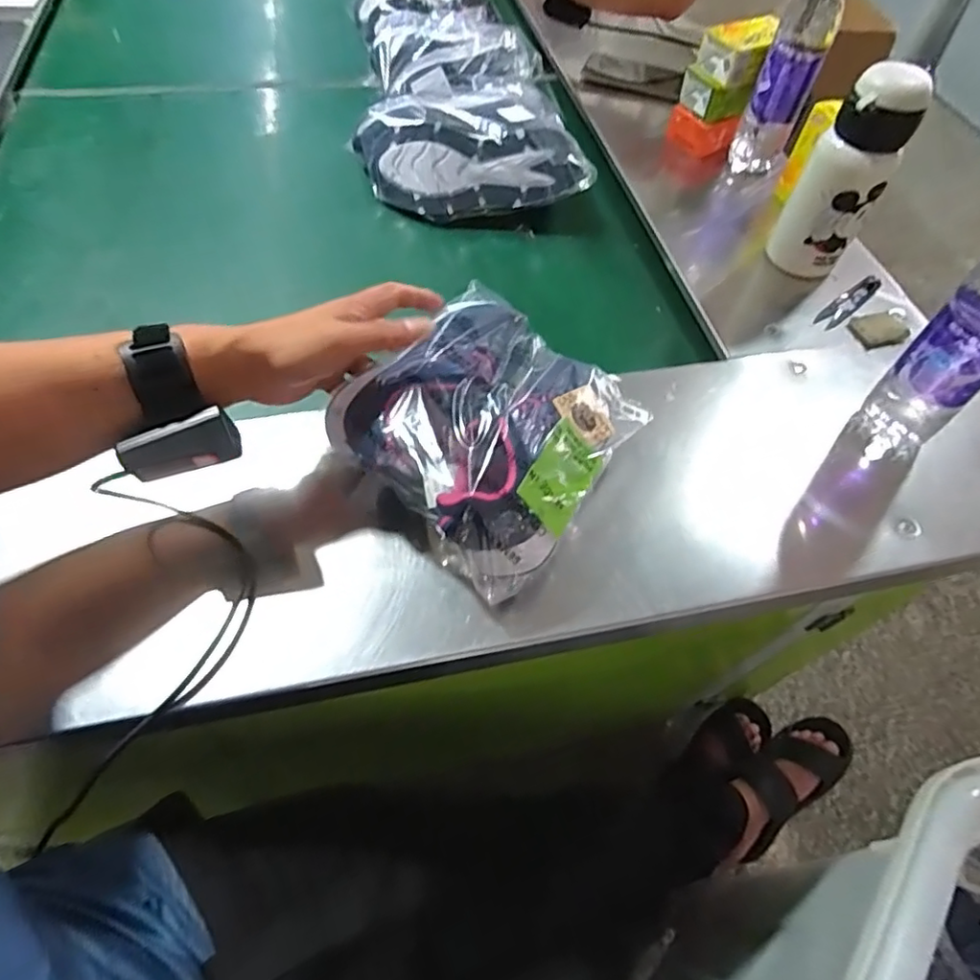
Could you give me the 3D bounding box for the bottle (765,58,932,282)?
[{"bbox_3d":[0.359,-0.317,0.611,0.078,0.183,0.064,23,59,11],"label":"bottle"}]

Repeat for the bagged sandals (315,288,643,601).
[{"bbox_3d":[0.004,-0.052,0.458,0.186,0.079,0.198,37,63,19],"label":"bagged sandals"}]

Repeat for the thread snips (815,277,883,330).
[{"bbox_3d":[0.399,-0.209,0.663,0.110,0.010,0.023,-36,66,-23],"label":"thread snips"}]

